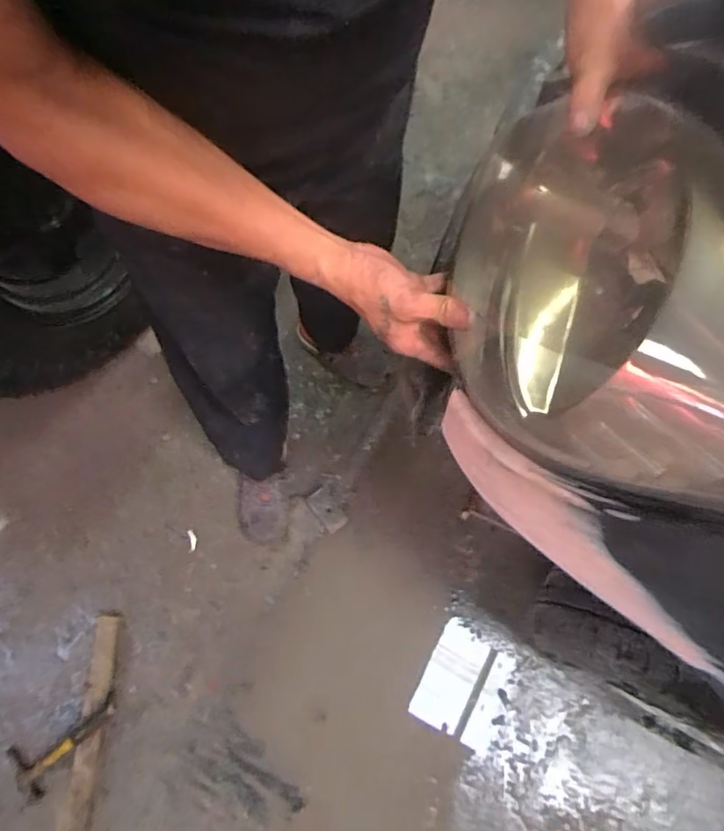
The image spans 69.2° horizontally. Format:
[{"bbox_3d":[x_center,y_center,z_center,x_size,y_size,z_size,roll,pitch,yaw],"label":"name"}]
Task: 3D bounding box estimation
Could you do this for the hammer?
[{"bbox_3d":[-0.562,0.621,1.002,0.224,0.047,0.107,-40,76,4],"label":"hammer"}]

